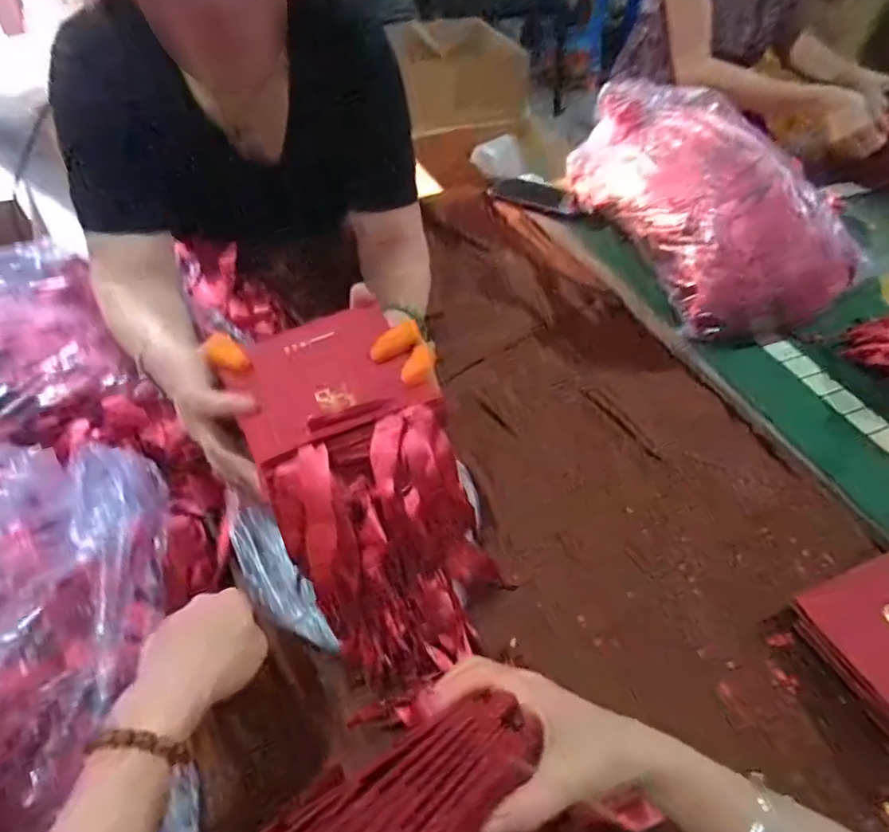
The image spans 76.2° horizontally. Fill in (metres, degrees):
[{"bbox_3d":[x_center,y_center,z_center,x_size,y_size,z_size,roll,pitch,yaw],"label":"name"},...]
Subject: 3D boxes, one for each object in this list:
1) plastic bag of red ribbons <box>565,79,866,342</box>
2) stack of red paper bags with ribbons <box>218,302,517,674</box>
[{"bbox_3d":[0.346,-0.310,0.790,0.215,0.170,0.429,-12,50,-11],"label":"plastic bag of red ribbons"},{"bbox_3d":[-0.052,0.052,0.432,0.149,0.104,0.291,-22,85,-19],"label":"stack of red paper bags with ribbons"}]

